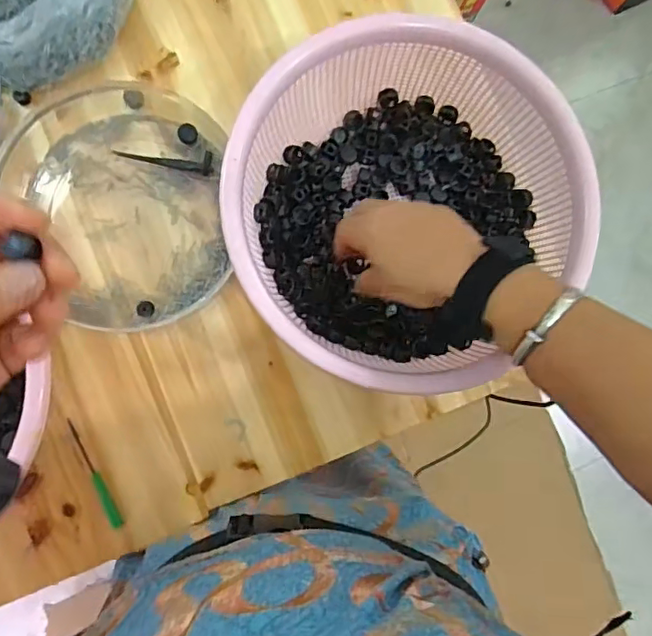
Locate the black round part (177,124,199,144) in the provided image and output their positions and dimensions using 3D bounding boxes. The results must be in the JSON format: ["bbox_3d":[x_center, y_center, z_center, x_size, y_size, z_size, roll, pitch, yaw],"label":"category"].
[{"bbox_3d":[-0.121,-0.161,0.501,0.017,0.008,0.016,0,85,-5],"label":"black round part"}]

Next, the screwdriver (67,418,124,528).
[{"bbox_3d":[-0.195,0.131,0.485,0.011,0.005,0.098,-23,87,-6],"label":"screwdriver"}]

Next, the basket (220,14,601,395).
[{"bbox_3d":[0.061,-0.071,0.459,0.273,0.108,0.246,4,85,-4],"label":"basket"}]

